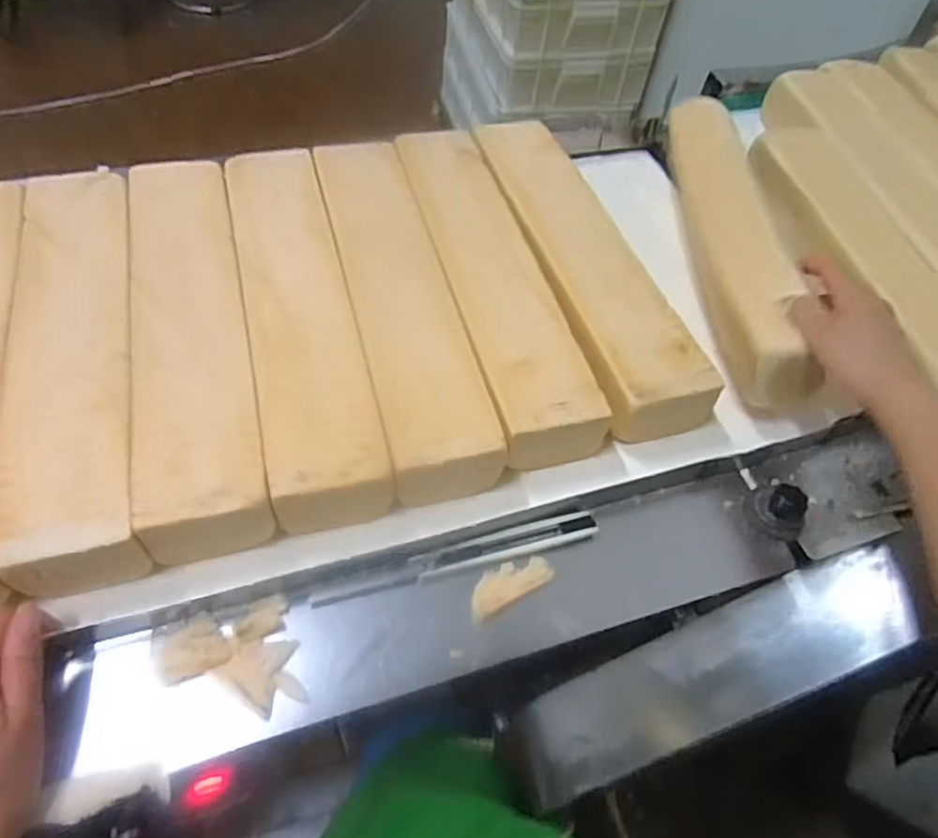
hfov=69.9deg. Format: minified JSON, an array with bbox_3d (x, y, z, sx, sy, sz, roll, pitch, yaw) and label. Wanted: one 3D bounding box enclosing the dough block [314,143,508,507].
[{"bbox_3d":[-0.056,-0.092,0.539,0.085,0.054,0.378,-10,53,-13],"label":"dough block"}]

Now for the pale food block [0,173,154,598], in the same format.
[{"bbox_3d":[-0.275,-0.044,0.476,0.076,0.053,0.362,-11,54,-13],"label":"pale food block"}]

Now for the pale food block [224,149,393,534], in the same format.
[{"bbox_3d":[-0.128,-0.081,0.522,0.087,0.055,0.370,-10,53,-13],"label":"pale food block"}]

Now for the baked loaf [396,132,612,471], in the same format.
[{"bbox_3d":[0.014,-0.116,0.567,0.080,0.059,0.366,-11,54,-13],"label":"baked loaf"}]

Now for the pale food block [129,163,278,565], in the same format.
[{"bbox_3d":[-0.204,-0.065,0.498,0.074,0.056,0.339,-10,55,-14],"label":"pale food block"}]

